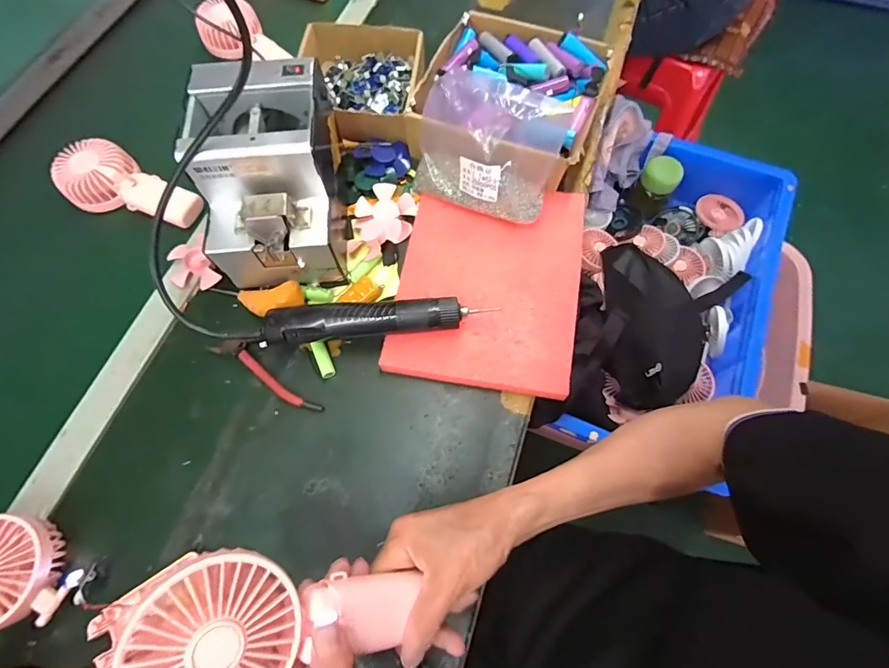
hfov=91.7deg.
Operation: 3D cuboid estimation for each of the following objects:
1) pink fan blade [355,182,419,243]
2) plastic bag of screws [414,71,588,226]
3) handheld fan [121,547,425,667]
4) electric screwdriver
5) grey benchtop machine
[{"bbox_3d":[-0.068,-0.144,0.516,0.071,0.015,0.080,-17,68,-6],"label":"pink fan blade"},{"bbox_3d":[0.040,-0.207,0.476,0.178,0.118,0.086,21,70,10],"label":"plastic bag of screws"},{"bbox_3d":[-0.095,0.177,0.265,0.162,0.036,0.086,12,64,-36],"label":"handheld fan"},{"bbox_3d":[-0.068,-0.013,0.449,0.235,0.043,0.039,-5,67,-1],"label":"electric screwdriver"},{"bbox_3d":[-0.182,-0.163,0.460,0.124,0.137,0.177,-4,67,0],"label":"grey benchtop machine"}]

